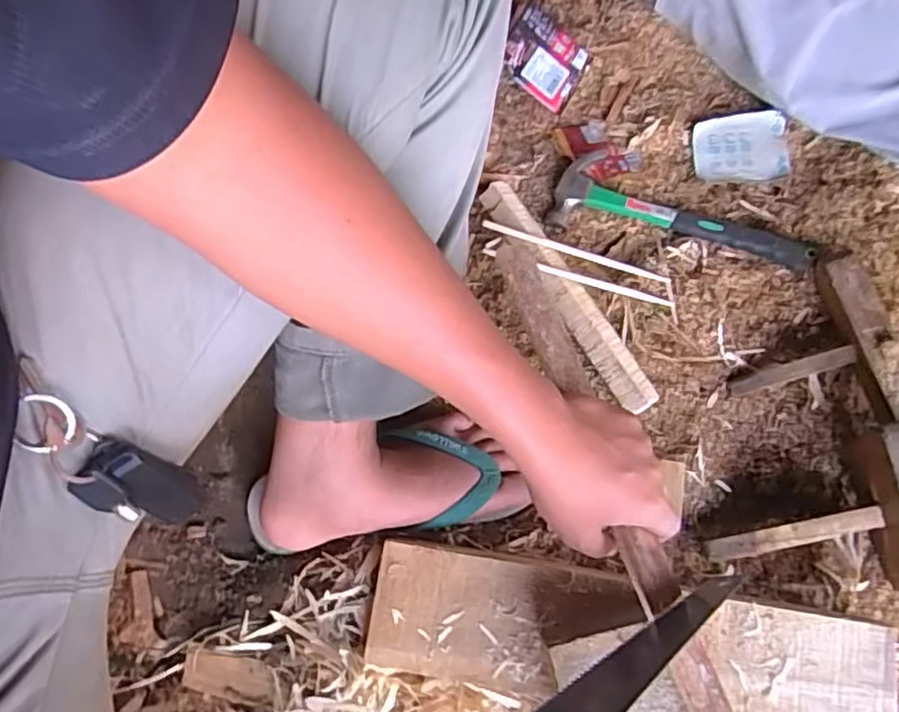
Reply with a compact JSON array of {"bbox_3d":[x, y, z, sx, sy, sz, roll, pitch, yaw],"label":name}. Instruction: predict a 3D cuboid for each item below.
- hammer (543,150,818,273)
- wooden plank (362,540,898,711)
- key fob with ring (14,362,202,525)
[{"bbox_3d":[0.232,-0.150,0.659,0.251,0.029,0.090,13,71,5],"label":"hammer"},{"bbox_3d":[0.138,0.225,0.511,0.402,0.024,0.096,8,71,3],"label":"wooden plank"},{"bbox_3d":[-0.189,0.059,0.356,0.040,0.121,0.024,-49,35,-15],"label":"key fob with ring"}]

